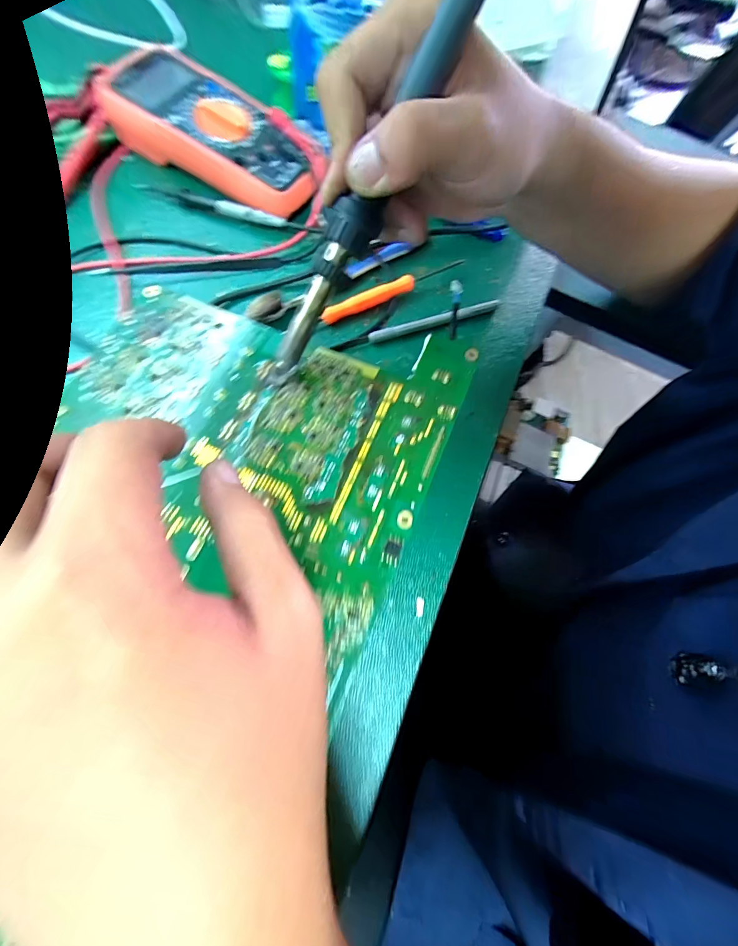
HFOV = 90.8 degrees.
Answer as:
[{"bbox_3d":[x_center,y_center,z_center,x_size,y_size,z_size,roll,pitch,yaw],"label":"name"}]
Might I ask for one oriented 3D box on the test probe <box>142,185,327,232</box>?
[{"bbox_3d":[-0.113,-0.214,0.295,0.151,0.006,0.014,18,69,-1],"label":"test probe"}]

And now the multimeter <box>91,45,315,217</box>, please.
[{"bbox_3d":[-0.123,-0.266,0.292,0.175,0.044,0.089,32,69,4],"label":"multimeter"}]

